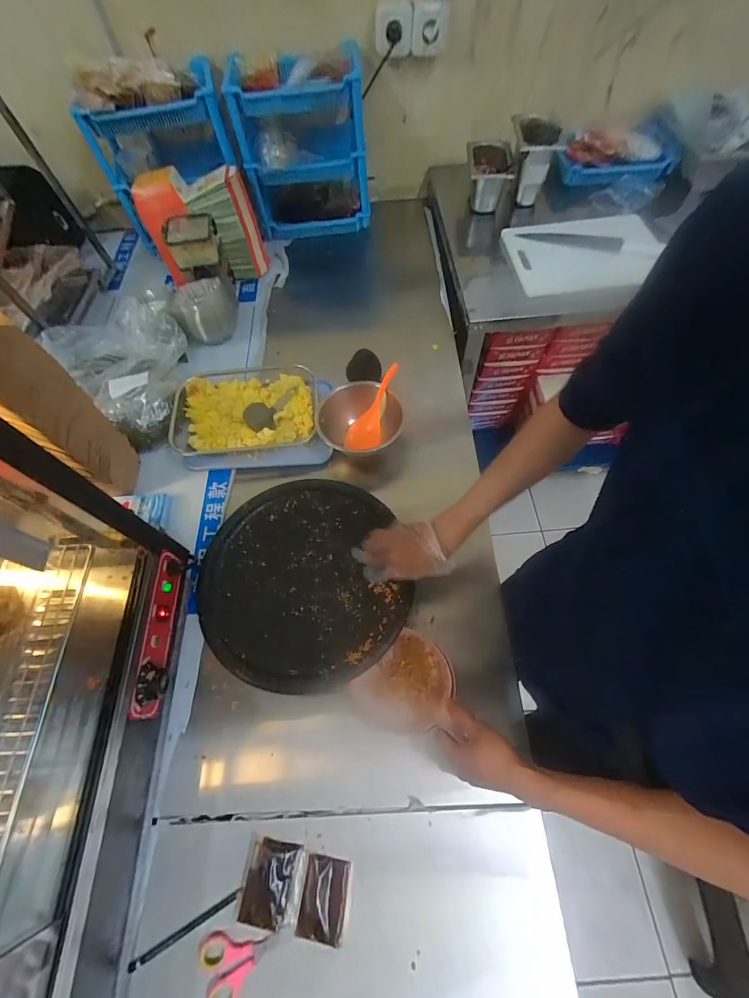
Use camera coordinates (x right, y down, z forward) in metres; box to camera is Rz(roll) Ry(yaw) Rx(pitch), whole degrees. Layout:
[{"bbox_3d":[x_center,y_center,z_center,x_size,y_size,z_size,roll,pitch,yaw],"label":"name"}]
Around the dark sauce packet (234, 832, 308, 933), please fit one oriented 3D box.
[{"bbox_3d":[-0.130,0.489,0.507,0.078,0.016,0.083,9,64,7],"label":"dark sauce packet"}]

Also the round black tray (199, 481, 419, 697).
[{"bbox_3d":[-0.119,0.127,0.649,0.318,0.026,0.329,-1,63,2],"label":"round black tray"}]

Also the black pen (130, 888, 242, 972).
[{"bbox_3d":[-0.233,0.534,0.495,0.143,0.008,0.010,-28,65,-11],"label":"black pen"}]

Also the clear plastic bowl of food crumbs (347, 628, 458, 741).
[{"bbox_3d":[0.045,0.268,0.592,0.141,0.035,0.139,-1,63,2],"label":"clear plastic bowl of food crumbs"}]

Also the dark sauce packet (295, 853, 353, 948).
[{"bbox_3d":[-0.063,0.503,0.500,0.058,0.015,0.081,8,63,7],"label":"dark sauce packet"}]

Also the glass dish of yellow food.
[{"bbox_3d":[-0.271,-0.181,0.841,0.301,0.056,0.209,-9,63,-2],"label":"glass dish of yellow food"}]

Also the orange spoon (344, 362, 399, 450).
[{"bbox_3d":[0.002,-0.184,0.794,0.072,0.031,0.186,21,84,13],"label":"orange spoon"}]

